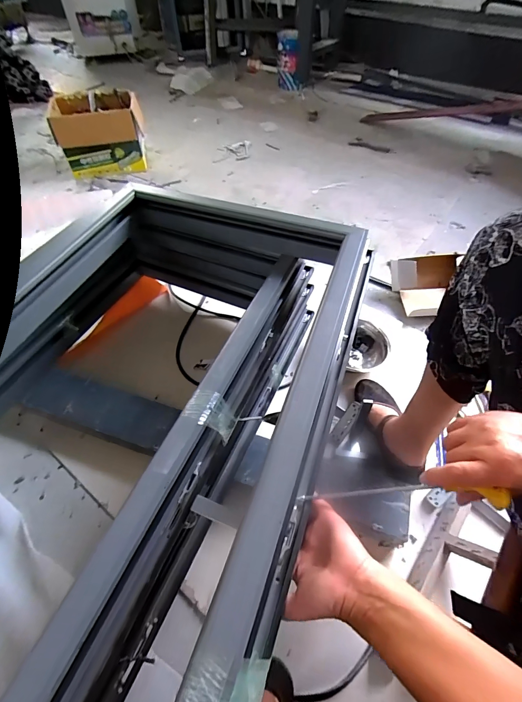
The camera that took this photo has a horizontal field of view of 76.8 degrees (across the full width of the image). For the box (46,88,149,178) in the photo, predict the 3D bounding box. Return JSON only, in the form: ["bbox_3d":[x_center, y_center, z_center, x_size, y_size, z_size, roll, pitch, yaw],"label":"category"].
[{"bbox_3d":[-0.697,-0.945,1.456,0.370,0.246,0.259,-22,56,-16],"label":"box"}]

